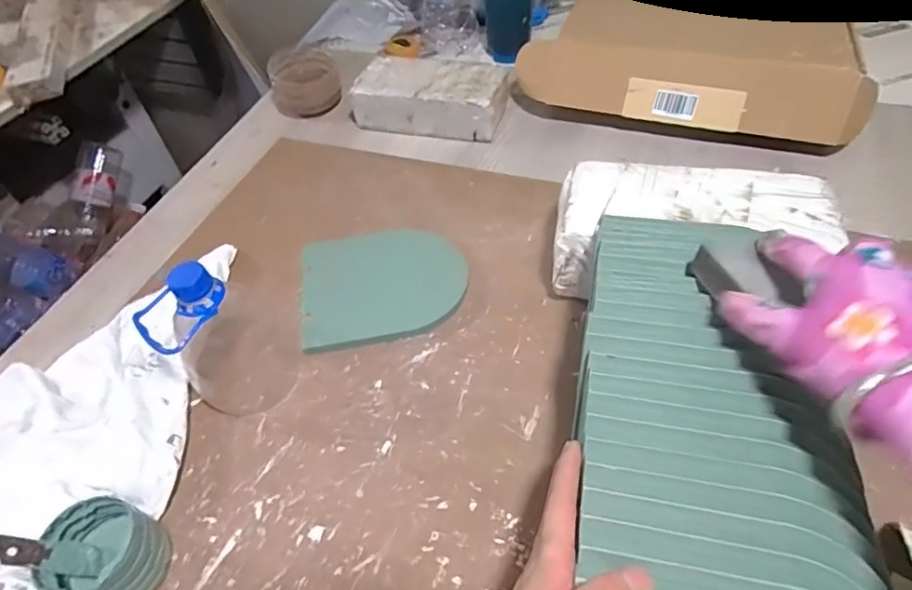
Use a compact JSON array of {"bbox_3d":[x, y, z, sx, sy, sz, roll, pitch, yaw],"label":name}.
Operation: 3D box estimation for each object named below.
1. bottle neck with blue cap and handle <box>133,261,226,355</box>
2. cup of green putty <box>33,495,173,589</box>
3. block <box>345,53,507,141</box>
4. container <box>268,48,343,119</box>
[{"bbox_3d":[-0.214,0.010,0.414,0.035,0.040,0.068,22,56,22],"label":"bottle neck with blue cap and handle"},{"bbox_3d":[-0.247,0.187,0.380,0.061,0.071,0.063,-3,50,4],"label":"cup of green putty"},{"bbox_3d":[-0.035,-0.276,0.741,0.212,0.063,0.104,8,52,13],"label":"block"},{"bbox_3d":[-0.226,-0.317,0.791,0.103,0.064,0.097,-17,50,-8],"label":"container"}]

